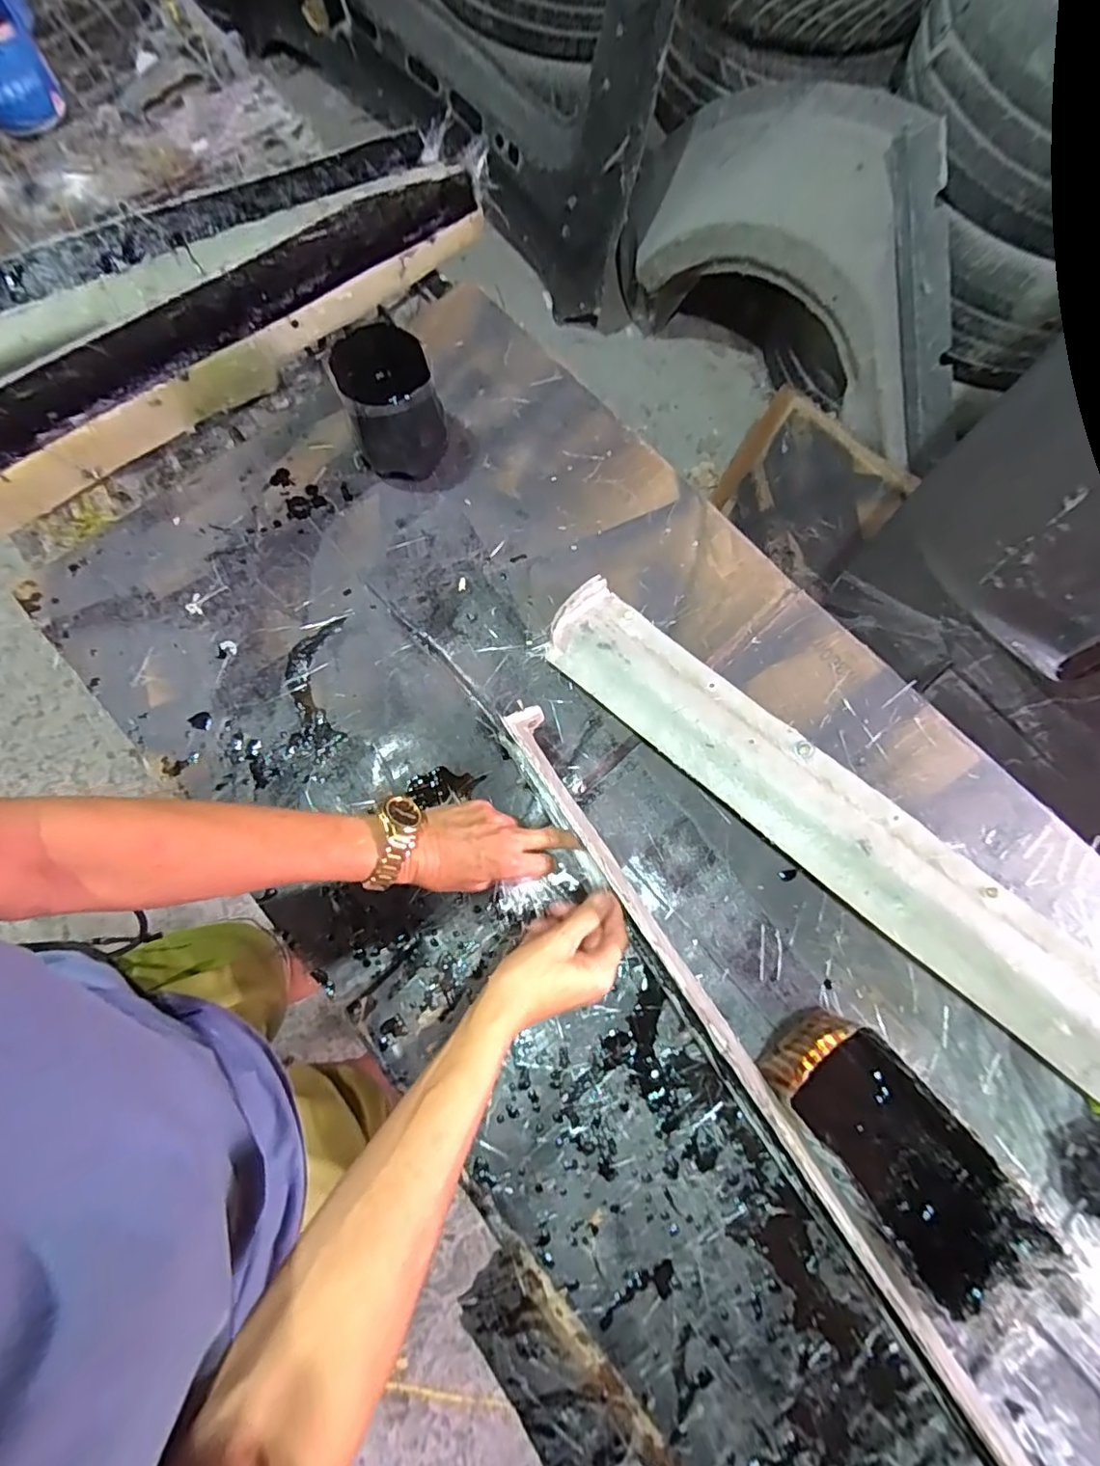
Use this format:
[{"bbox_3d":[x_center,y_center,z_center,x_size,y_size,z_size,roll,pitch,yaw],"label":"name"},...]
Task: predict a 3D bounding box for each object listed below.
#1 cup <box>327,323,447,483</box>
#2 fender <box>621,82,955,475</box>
[{"bbox_3d":[-0.167,-0.346,0.634,0.092,0.126,0.098,0,78,-1],"label":"cup"},{"bbox_3d":[0.527,-0.959,1.230,0.286,0.423,0.919,-40,82,-9],"label":"fender"}]

